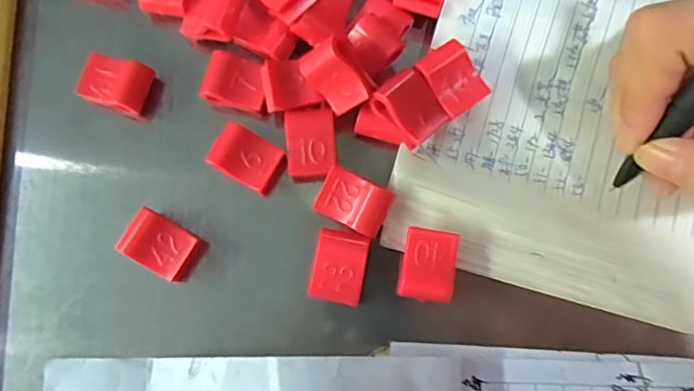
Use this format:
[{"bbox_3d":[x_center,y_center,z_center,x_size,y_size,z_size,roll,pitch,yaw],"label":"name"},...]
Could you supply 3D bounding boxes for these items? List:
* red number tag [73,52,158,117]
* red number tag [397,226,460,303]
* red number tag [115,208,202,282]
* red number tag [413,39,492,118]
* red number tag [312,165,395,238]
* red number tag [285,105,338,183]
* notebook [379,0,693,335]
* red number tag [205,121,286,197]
[{"bbox_3d":[-0.098,-0.046,0.238,0.030,0.015,0.021,17,79,2],"label":"red number tag"},{"bbox_3d":[0.032,0.027,0.218,0.020,0.008,0.027,11,78,1],"label":"red number tag"},{"bbox_3d":[-0.074,0.020,0.224,0.027,0.014,0.020,30,79,5],"label":"red number tag"},{"bbox_3d":[0.042,-0.046,0.227,0.020,0.012,0.026,-31,81,-7],"label":"red number tag"},{"bbox_3d":[0.003,0.002,0.221,0.028,0.007,0.019,28,79,4],"label":"red number tag"},{"bbox_3d":[-0.014,-0.021,0.228,0.020,0.005,0.030,-5,79,-2],"label":"red number tag"},{"bbox_3d":[0.128,-0.076,0.240,0.165,0.013,0.247,17,79,2],"label":"notebook"},{"bbox_3d":[-0.040,-0.015,0.231,0.028,0.013,0.020,28,79,4],"label":"red number tag"}]

